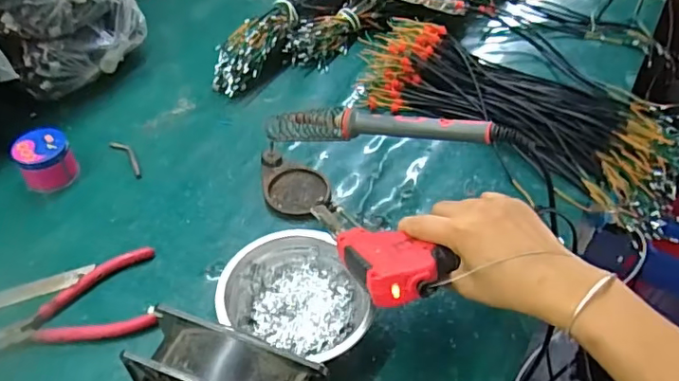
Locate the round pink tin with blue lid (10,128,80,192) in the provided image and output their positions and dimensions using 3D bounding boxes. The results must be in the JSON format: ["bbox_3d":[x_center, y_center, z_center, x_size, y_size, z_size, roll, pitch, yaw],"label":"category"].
[{"bbox_3d":[-0.305,-0.030,0.577,0.052,0.049,0.046,-17,49,-19],"label":"round pink tin with blue lid"}]

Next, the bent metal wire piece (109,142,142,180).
[{"bbox_3d":[-0.232,-0.035,0.612,0.016,0.004,0.071,-31,56,-28],"label":"bent metal wire piece"}]

